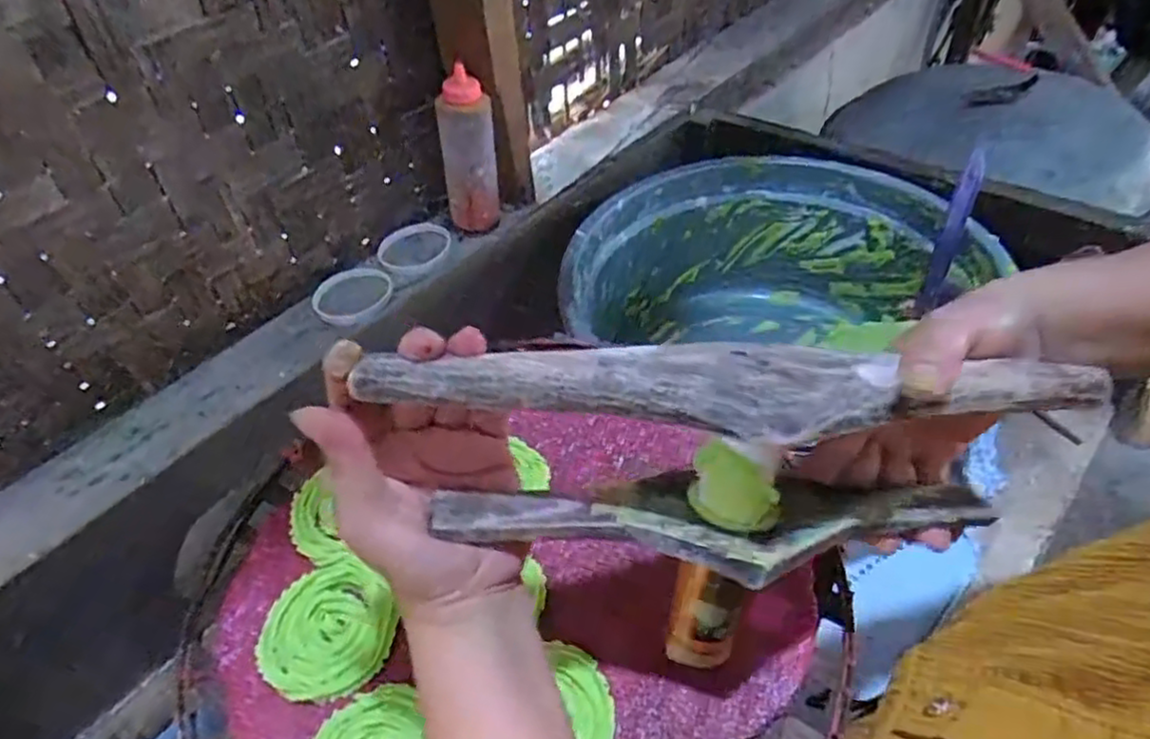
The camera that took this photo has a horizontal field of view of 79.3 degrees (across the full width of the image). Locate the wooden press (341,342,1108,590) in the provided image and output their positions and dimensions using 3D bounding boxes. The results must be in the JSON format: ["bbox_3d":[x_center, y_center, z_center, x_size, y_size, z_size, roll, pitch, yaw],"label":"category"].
[{"bbox_3d":[0.070,0.037,0.298,0.293,0.108,0.071,-7,46,-1],"label":"wooden press"}]

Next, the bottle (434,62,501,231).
[{"bbox_3d":[-0.121,-0.245,0.798,0.047,0.176,0.054,29,56,29],"label":"bottle"}]

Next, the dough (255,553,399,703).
[{"bbox_3d":[-0.144,0.152,0.404,0.075,0.008,0.075,-31,50,-22],"label":"dough"}]

